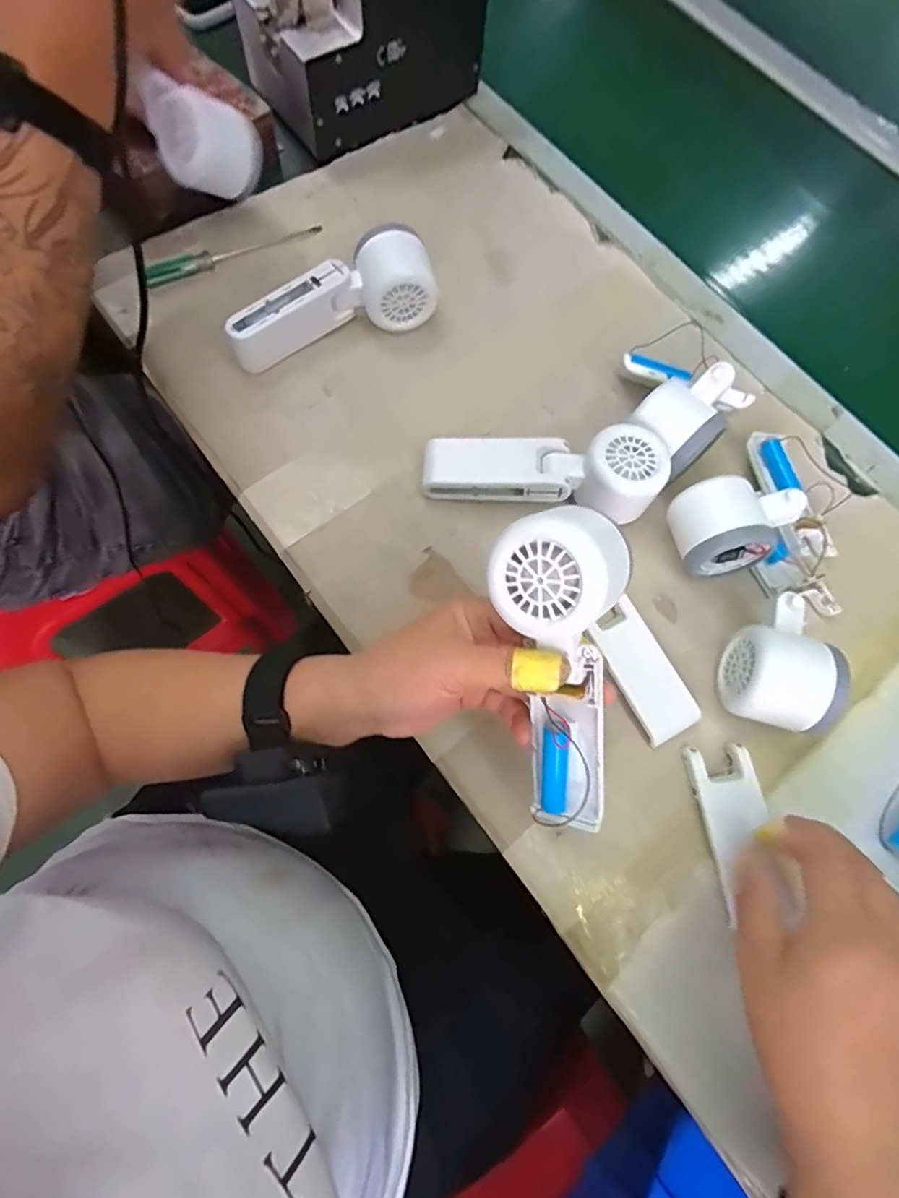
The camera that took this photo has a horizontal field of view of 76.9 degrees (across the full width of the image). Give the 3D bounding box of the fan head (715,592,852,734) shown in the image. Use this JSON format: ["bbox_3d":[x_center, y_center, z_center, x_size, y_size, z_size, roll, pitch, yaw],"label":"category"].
[{"bbox_3d":[0.210,0.040,0.362,0.058,0.059,0.083,16,71,1],"label":"fan head"}]

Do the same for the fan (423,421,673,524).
[{"bbox_3d":[0.066,-0.088,0.401,0.167,0.043,0.063,-2,72,-5],"label":"fan"}]

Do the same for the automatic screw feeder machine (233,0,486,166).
[{"bbox_3d":[-0.075,-0.496,0.472,0.175,0.149,0.124,-38,78,-15],"label":"automatic screw feeder machine"}]

